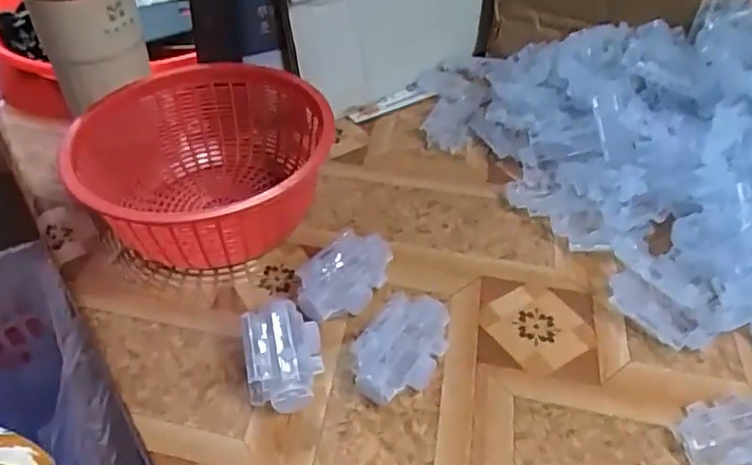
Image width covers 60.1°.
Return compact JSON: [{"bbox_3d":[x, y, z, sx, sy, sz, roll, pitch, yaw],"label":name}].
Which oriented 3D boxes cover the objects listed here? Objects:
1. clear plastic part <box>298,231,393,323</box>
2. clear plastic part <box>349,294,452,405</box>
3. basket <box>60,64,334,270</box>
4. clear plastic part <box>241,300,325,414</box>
[{"bbox_3d":[-0.022,0.032,0.438,0.044,0.029,0.069,23,52,24],"label":"clear plastic part"},{"bbox_3d":[0.017,0.070,0.394,0.042,0.030,0.072,30,55,28],"label":"clear plastic part"},{"bbox_3d":[-0.121,-0.046,0.479,0.169,0.082,0.183,-13,47,-9],"label":"basket"},{"bbox_3d":[-0.056,0.073,0.393,0.045,0.030,0.068,-9,46,-6],"label":"clear plastic part"}]

